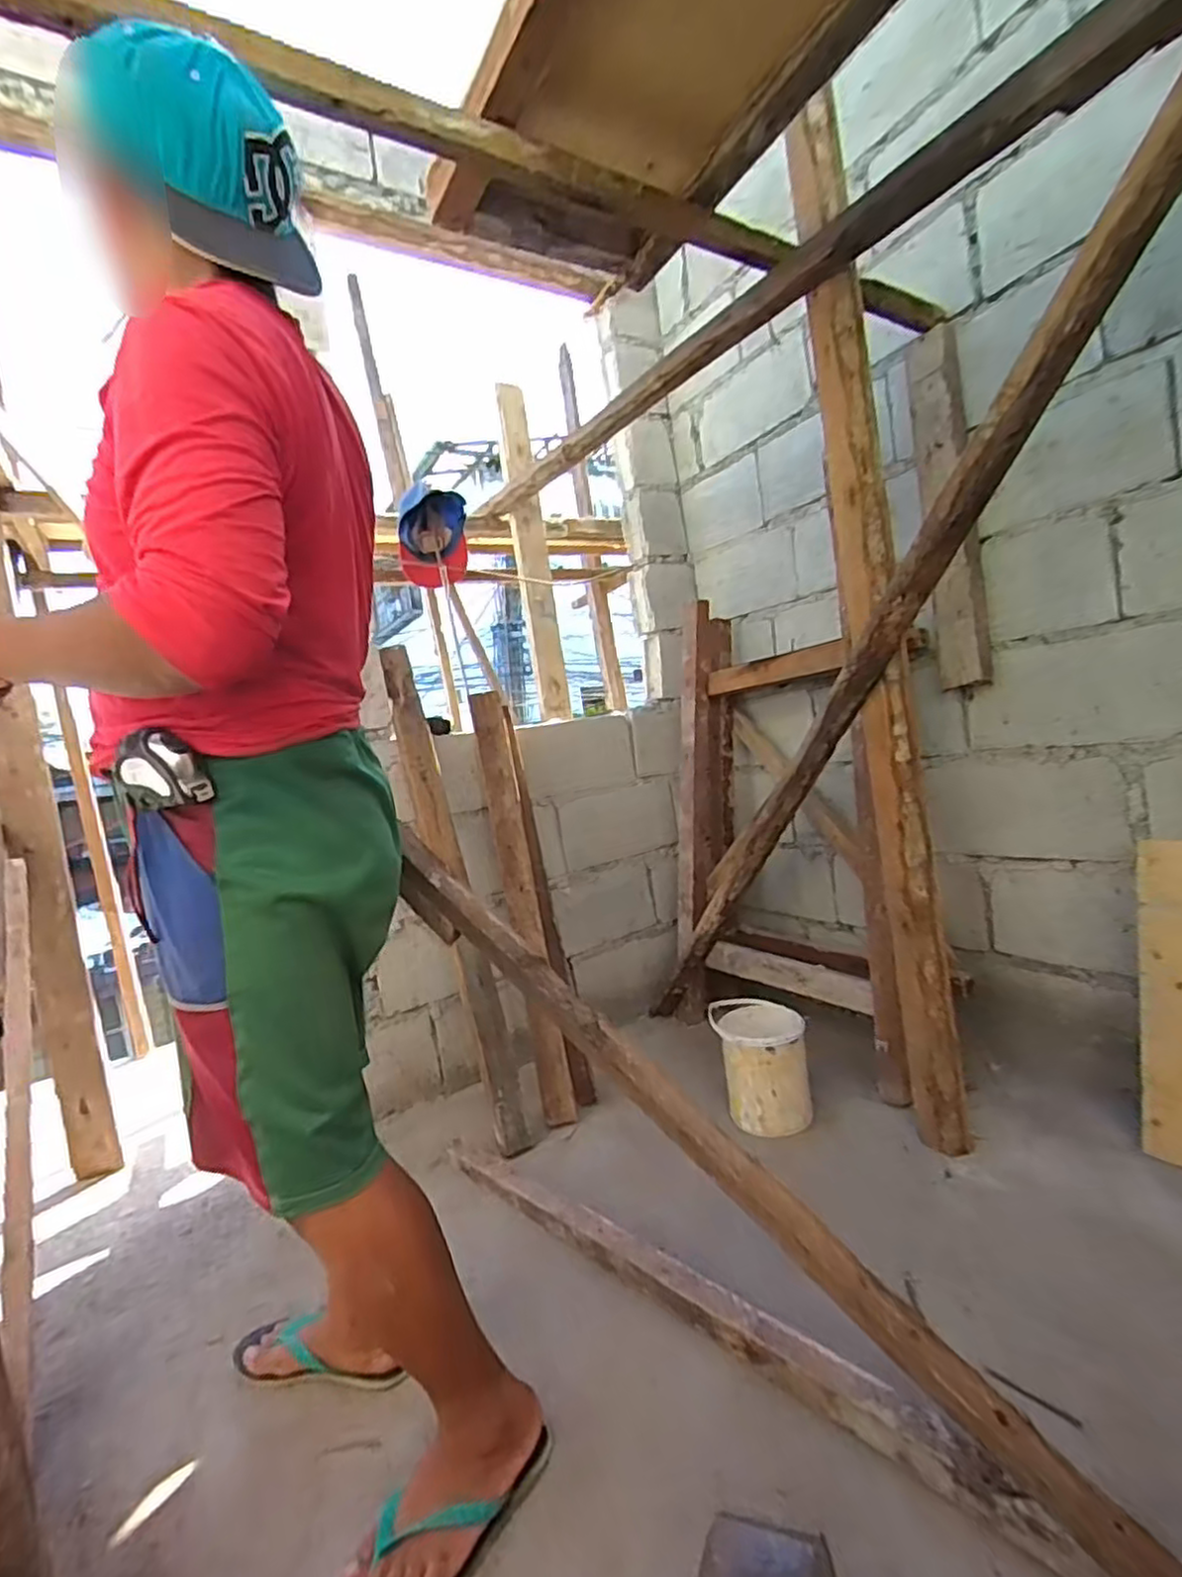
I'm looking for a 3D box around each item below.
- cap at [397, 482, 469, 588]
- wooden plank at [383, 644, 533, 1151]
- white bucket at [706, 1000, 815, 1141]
[{"bbox_3d":[-0.420,-0.657,1.803,0.173,0.219,0.146,-9,4,-16],"label":"cap"},{"bbox_3d":[-0.317,0.200,1.547,0.083,1.177,0.057,-10,-16,-28],"label":"wooden plank"},{"bbox_3d":[0.365,0.593,1.461,0.191,0.208,0.179,-7,4,8],"label":"white bucket"}]

